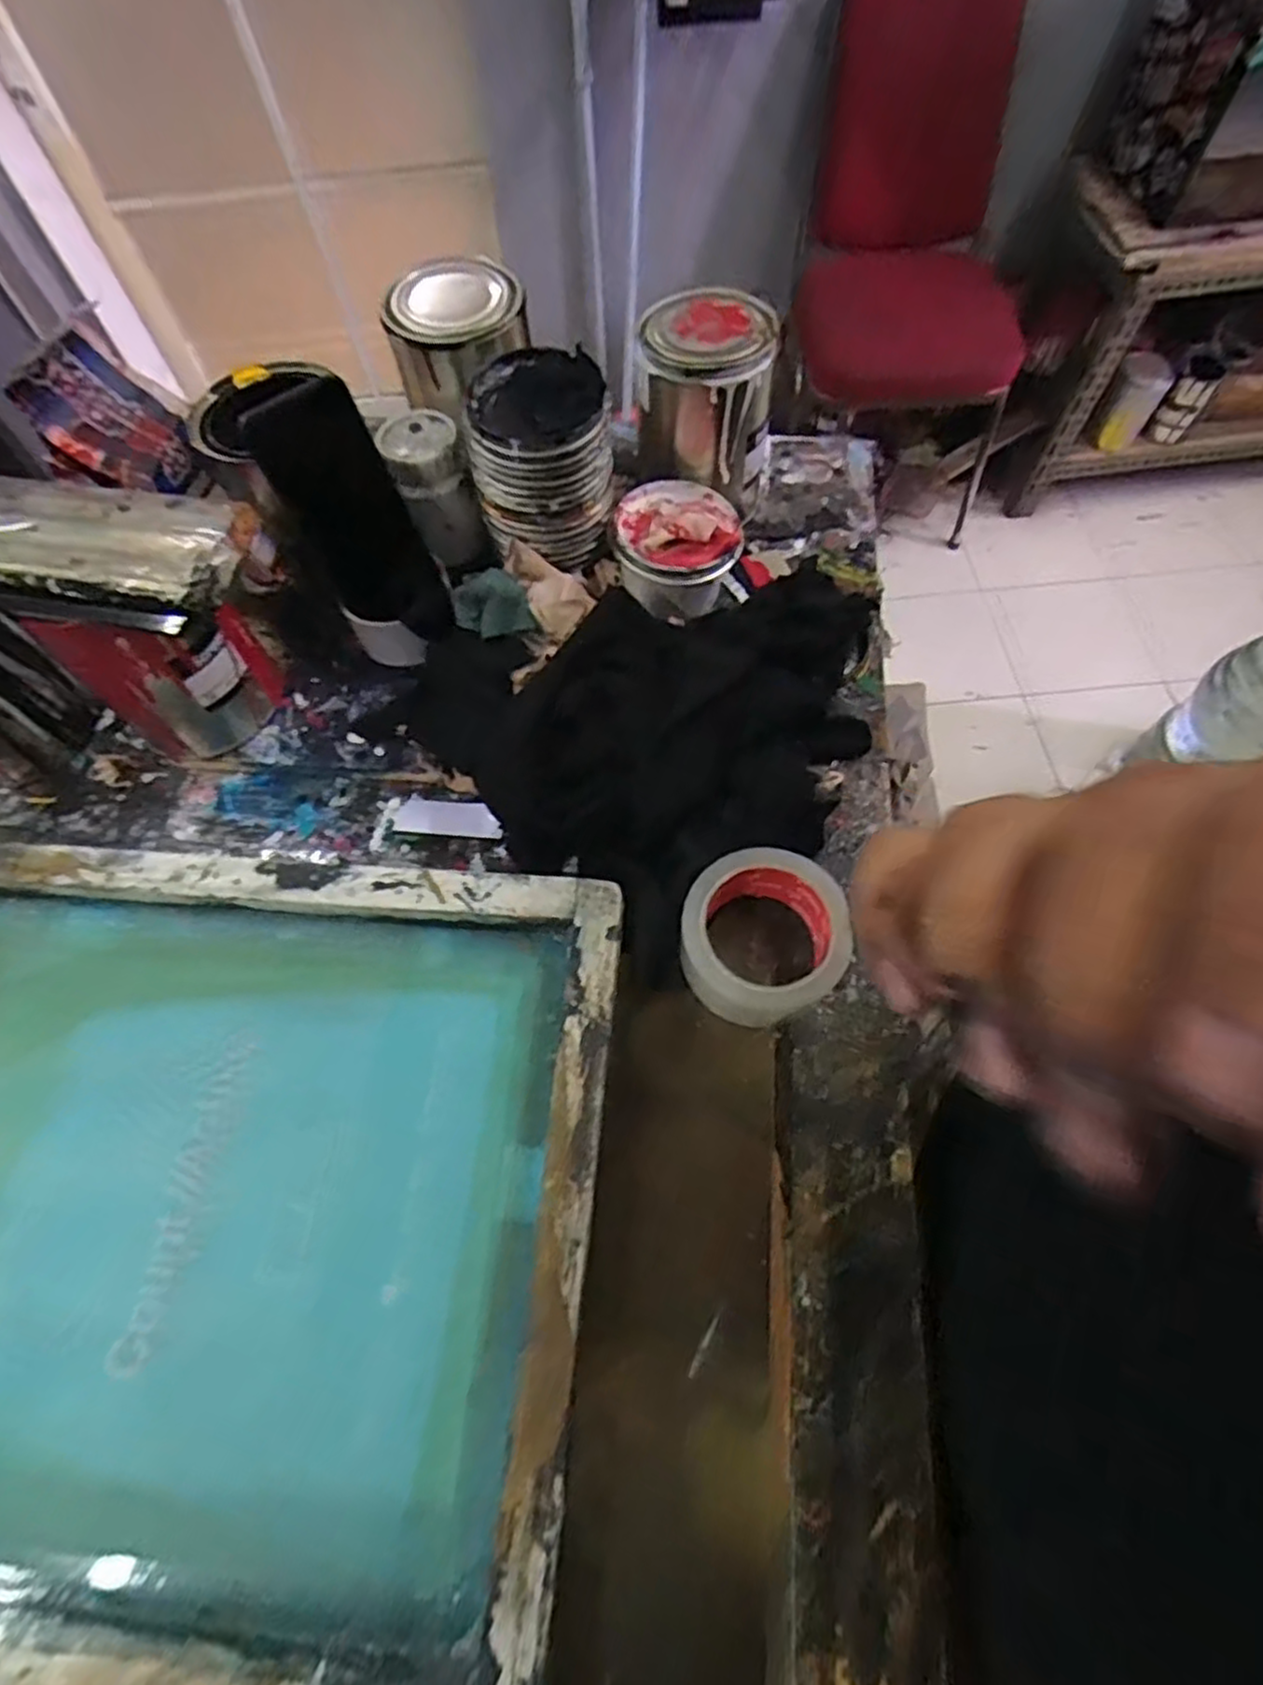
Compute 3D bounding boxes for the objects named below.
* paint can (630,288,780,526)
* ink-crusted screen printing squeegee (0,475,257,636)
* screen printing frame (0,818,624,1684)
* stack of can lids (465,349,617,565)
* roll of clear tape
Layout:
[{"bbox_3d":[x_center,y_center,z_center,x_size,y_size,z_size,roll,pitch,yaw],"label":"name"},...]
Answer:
[{"bbox_3d":[0.058,-0.358,0.587,0.104,0.111,0.099,12,65,7],"label":"paint can"},{"bbox_3d":[-0.350,-0.173,0.428,0.242,0.028,0.084,10,65,7],"label":"ink-crusted screen printing squeegee"},{"bbox_3d":[-0.267,0.189,0.414,0.493,0.033,0.420,5,64,4],"label":"screen printing frame"},{"bbox_3d":[-0.067,-0.295,0.551,0.101,0.112,0.102,-6,64,-1],"label":"stack of can lids"},{"bbox_3d":[0.080,0.063,0.454,0.096,0.055,0.106,5,64,4],"label":"roll of clear tape"}]

